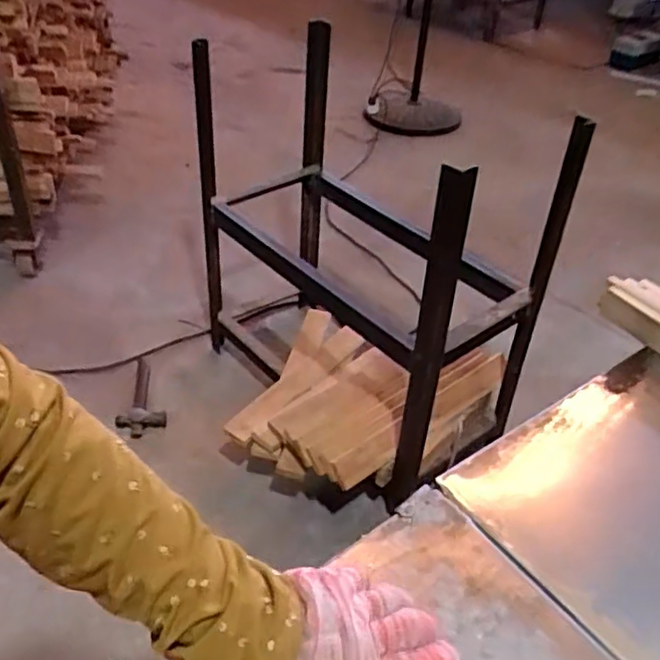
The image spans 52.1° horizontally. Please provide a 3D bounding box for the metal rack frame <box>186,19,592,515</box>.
[{"bbox_3d":[0.038,-0.163,1.444,0.346,0.807,0.768,-24,47,-28],"label":"metal rack frame"}]

